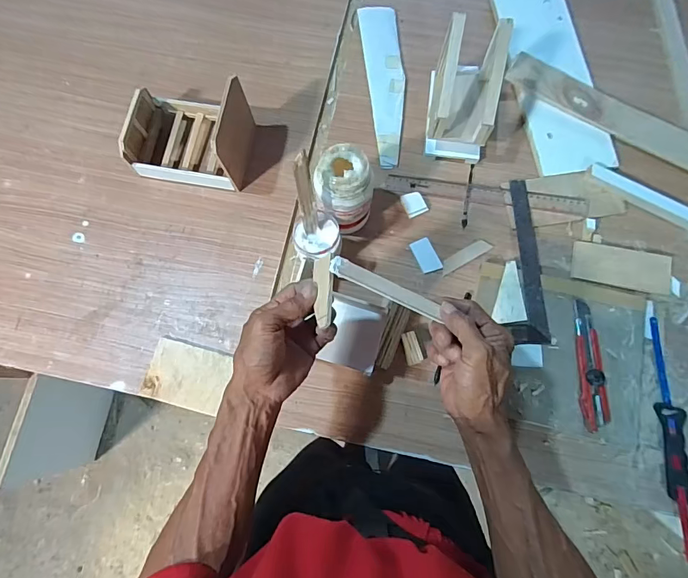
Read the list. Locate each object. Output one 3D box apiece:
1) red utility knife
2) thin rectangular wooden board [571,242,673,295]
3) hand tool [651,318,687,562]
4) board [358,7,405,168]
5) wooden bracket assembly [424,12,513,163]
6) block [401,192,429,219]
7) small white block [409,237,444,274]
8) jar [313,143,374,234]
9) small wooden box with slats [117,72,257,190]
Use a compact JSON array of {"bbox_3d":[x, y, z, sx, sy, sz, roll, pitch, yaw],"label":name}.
[{"bbox_3d":[0.334,0.100,0.555,0.033,0.017,0.171,2,76,1],"label":"red utility knife"},{"bbox_3d":[0.409,-0.031,0.604,0.137,0.013,0.058,11,77,3],"label":"thin rectangular wooden board"},{"bbox_3d":[0.441,0.193,0.550,0.038,0.023,0.302,-1,76,1],"label":"hand tool"},{"bbox_3d":[0.072,-0.342,0.686,0.060,0.007,0.301,-6,76,-1],"label":"board"},{"bbox_3d":[0.177,-0.290,0.601,0.084,0.146,0.144,7,77,2],"label":"wooden bracket assembly"},{"bbox_3d":[0.108,-0.131,0.634,0.032,0.009,0.038,-23,77,-5],"label":"block"},{"bbox_3d":[0.123,-0.049,0.616,0.030,0.006,0.054,-24,77,-5],"label":"small white block"},{"bbox_3d":[0.001,-0.131,0.571,0.075,0.136,0.069,0,76,1],"label":"jar"},{"bbox_3d":[-0.228,-0.235,0.603,0.177,0.117,0.131,7,77,2],"label":"small wooden box with slats"}]

